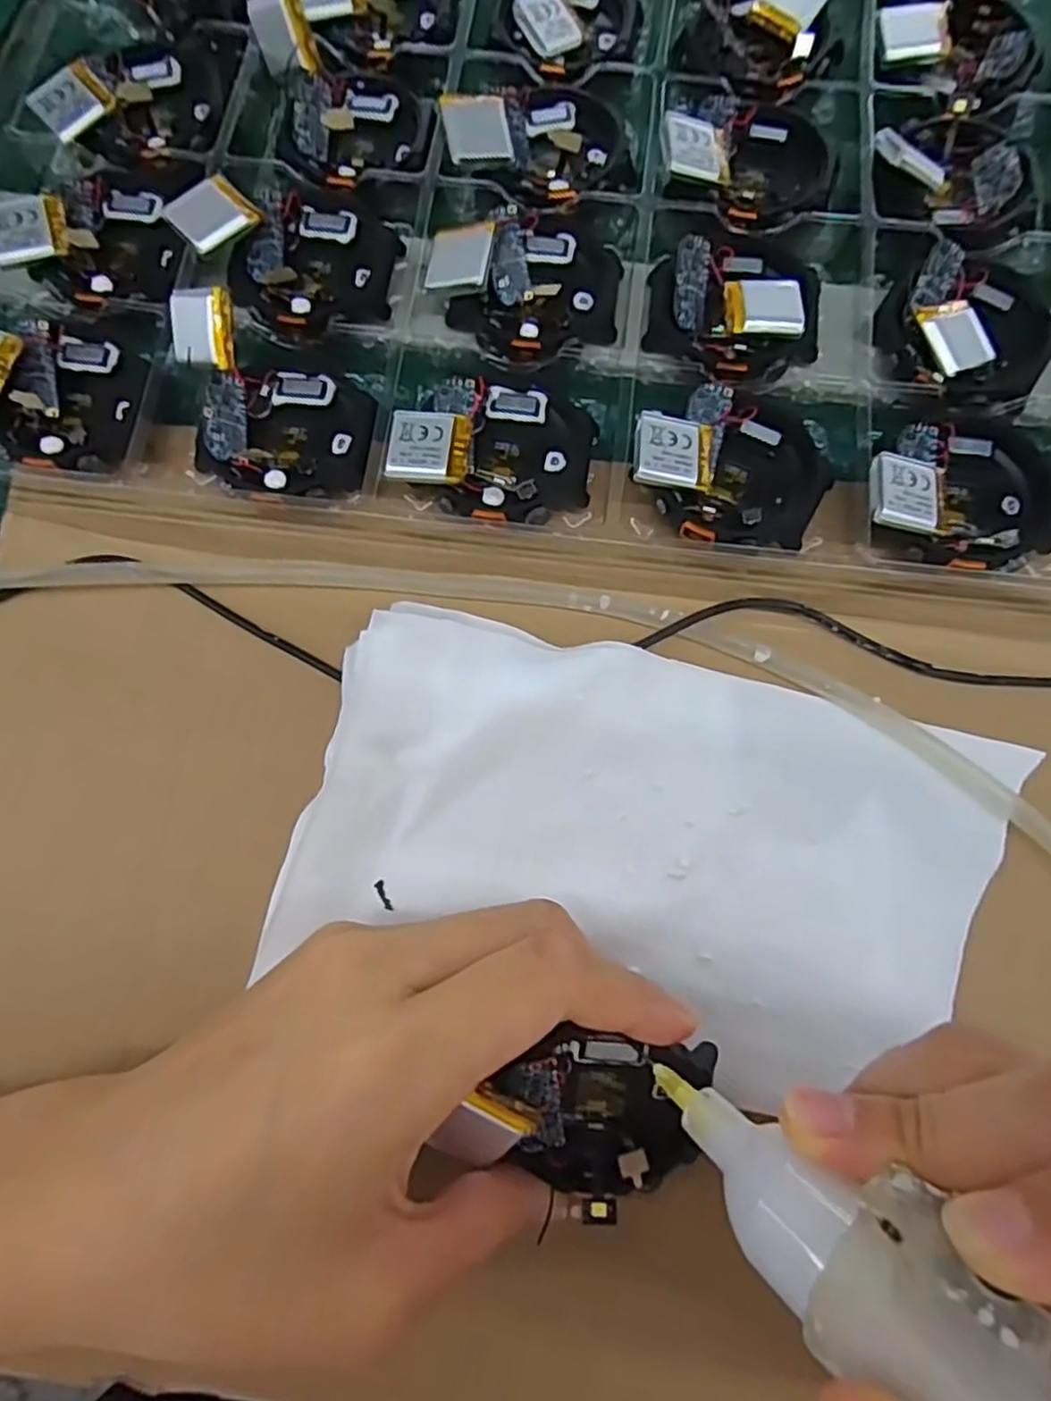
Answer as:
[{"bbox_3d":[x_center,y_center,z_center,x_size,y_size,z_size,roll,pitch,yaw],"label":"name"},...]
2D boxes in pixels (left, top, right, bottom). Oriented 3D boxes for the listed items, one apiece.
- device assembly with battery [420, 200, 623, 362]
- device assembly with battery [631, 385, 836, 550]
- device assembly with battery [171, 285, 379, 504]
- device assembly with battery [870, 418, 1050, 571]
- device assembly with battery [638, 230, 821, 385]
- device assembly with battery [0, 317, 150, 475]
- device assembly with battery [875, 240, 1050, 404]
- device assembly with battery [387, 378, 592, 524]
[{"bbox_3d":[0.000,-0.134,0.222,0.059,0.013,0.047,8,80,3],"label":"device assembly with battery"},{"bbox_3d":[0.061,-0.068,0.208,0.056,0.017,0.046,20,81,5],"label":"device assembly with battery"},{"bbox_3d":[-0.079,-0.087,0.209,0.068,0.025,0.047,23,81,6],"label":"device assembly with battery"},{"bbox_3d":[0.127,-0.062,0.204,0.057,0.017,0.047,0,80,2],"label":"device assembly with battery"},{"bbox_3d":[0.066,-0.123,0.221,0.052,0.014,0.045,14,81,4],"label":"device assembly with battery"},{"bbox_3d":[-0.146,-0.093,0.214,0.049,0.019,0.047,0,80,2],"label":"device assembly with battery"},{"bbox_3d":[0.138,-0.115,0.218,0.051,0.012,0.050,0,80,2],"label":"device assembly with battery"},{"bbox_3d":[-0.009,-0.076,0.211,0.057,0.017,0.045,9,80,3],"label":"device assembly with battery"}]

